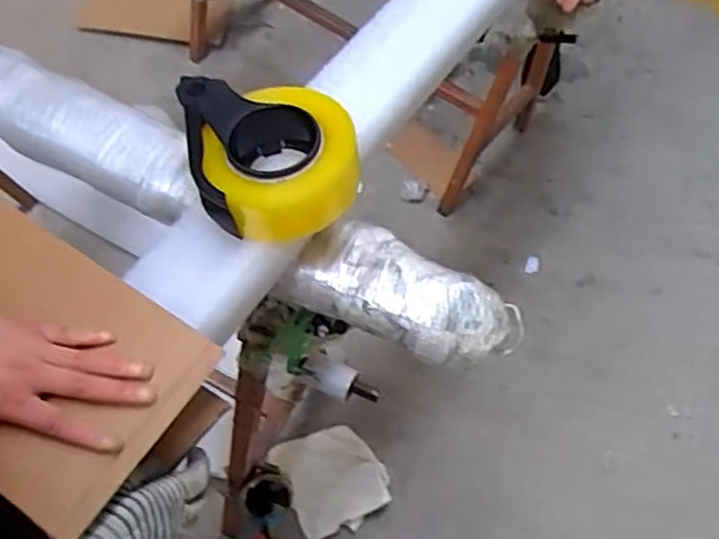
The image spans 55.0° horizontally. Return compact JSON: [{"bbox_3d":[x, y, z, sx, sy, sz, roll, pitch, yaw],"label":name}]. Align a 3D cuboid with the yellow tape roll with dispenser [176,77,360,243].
[{"bbox_3d":[-0.077,-0.101,0.596,0.135,0.053,0.160,-9,64,-9],"label":"yellow tape roll with dispenser"}]

